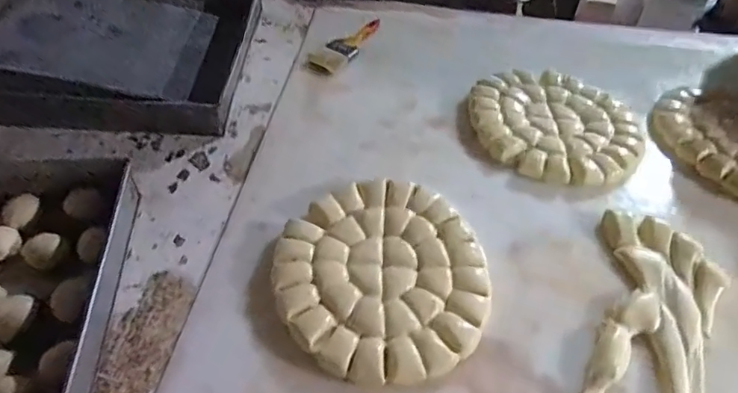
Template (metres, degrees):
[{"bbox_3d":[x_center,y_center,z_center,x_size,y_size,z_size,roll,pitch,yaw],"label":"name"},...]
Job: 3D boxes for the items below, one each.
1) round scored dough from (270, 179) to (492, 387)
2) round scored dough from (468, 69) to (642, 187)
[{"bbox_3d":[0.017,0.093,0.625,0.253,0.027,0.273,1,48,-1],"label":"round scored dough"},{"bbox_3d":[0.313,-0.127,0.836,0.278,0.026,0.257,1,48,-1],"label":"round scored dough"}]

